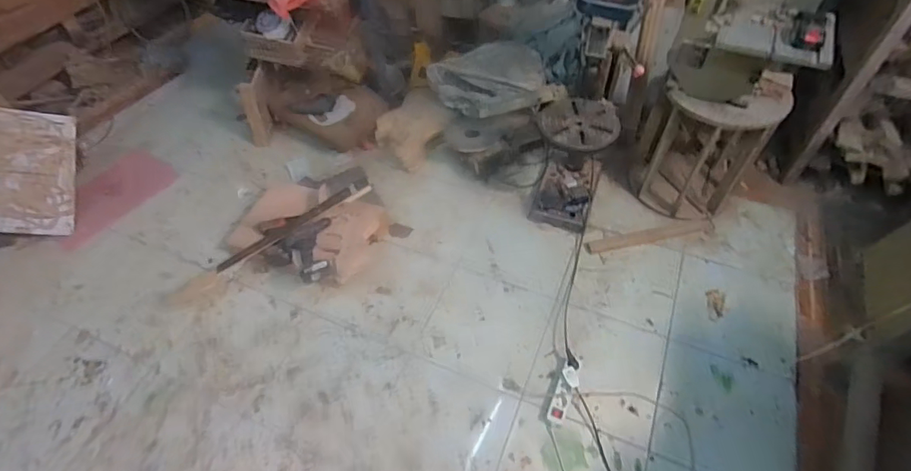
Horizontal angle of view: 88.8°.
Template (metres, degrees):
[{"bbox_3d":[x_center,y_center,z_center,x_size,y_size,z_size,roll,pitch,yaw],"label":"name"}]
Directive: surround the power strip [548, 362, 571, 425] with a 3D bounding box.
[{"bbox_3d":[0.342,0.503,1.489,0.049,0.029,0.193,18,56,14],"label":"power strip"}]

